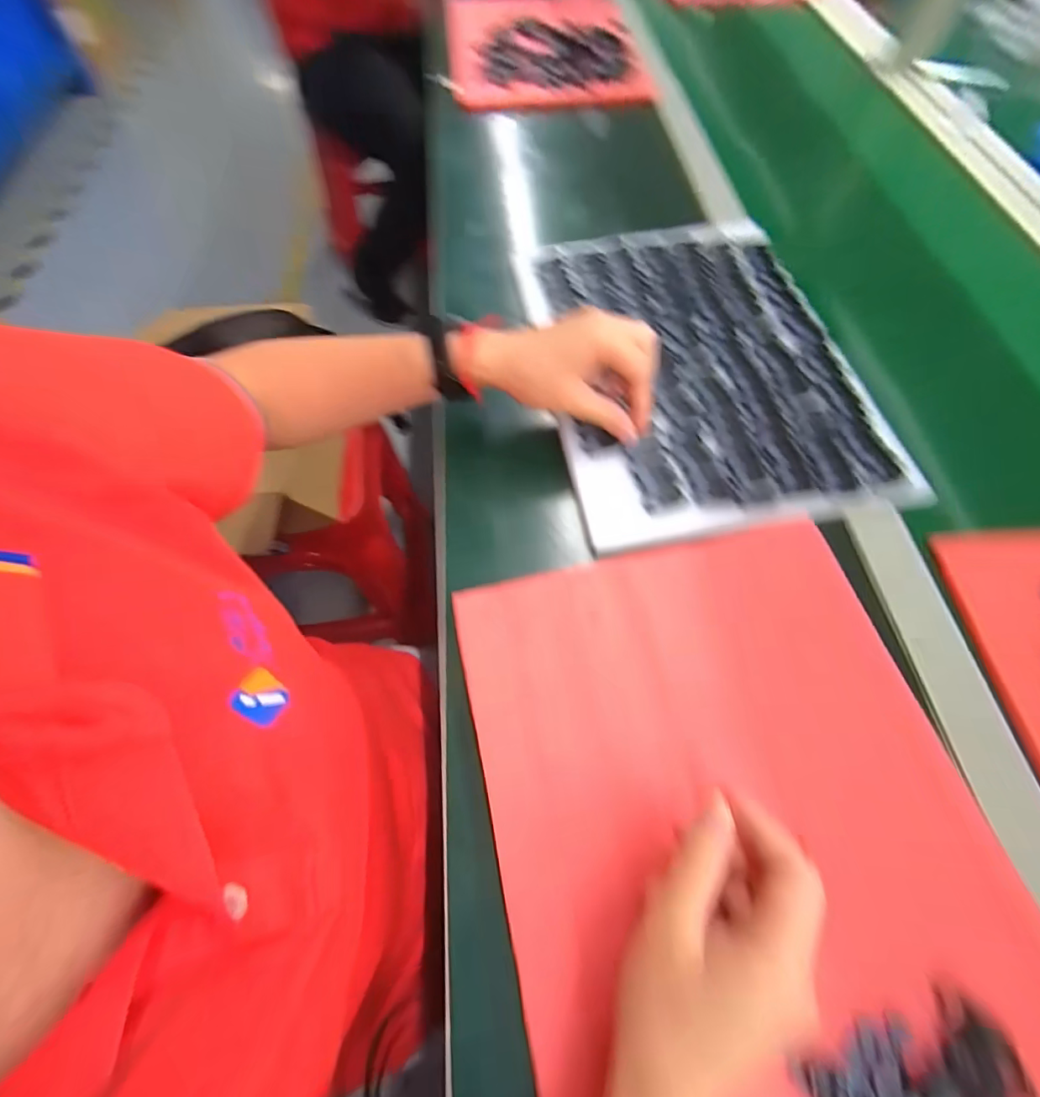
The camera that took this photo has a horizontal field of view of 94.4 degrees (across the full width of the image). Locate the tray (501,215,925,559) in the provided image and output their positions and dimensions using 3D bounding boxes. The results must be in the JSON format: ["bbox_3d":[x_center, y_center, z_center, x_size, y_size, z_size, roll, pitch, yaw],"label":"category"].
[{"bbox_3d":[0.146,-0.162,0.417,0.245,0.029,0.337,-7,64,-6],"label":"tray"}]

